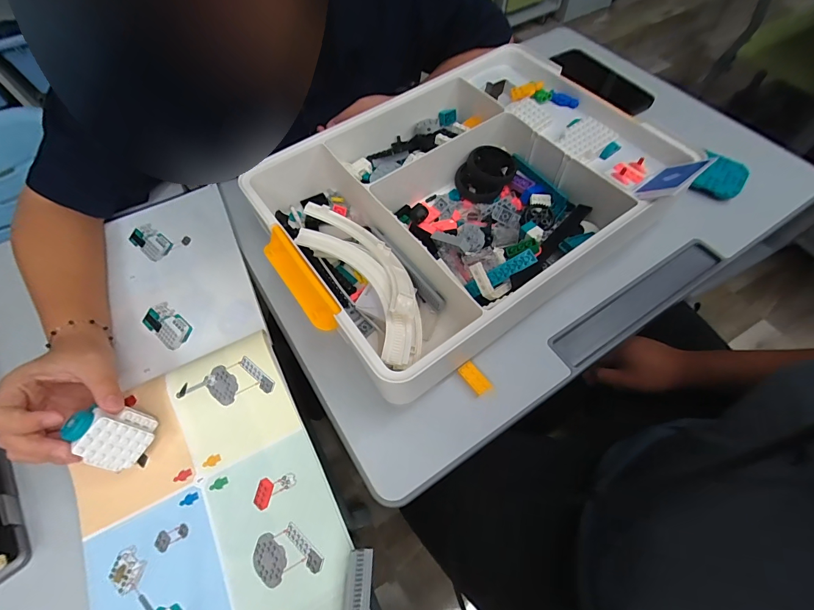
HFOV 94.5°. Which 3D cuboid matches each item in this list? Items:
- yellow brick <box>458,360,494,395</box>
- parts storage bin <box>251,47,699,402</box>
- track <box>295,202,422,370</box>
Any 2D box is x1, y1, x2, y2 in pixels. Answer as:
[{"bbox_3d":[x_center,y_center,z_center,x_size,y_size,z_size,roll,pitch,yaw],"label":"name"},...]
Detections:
[{"bbox_3d":[0.068,0.073,0.373,0.017,0.010,0.033,-37,67,-16],"label":"yellow brick"},{"bbox_3d":[0.064,-0.130,0.433,0.439,0.073,0.300,-35,66,-16],"label":"parts storage bin"},{"bbox_3d":[-0.041,-0.031,0.390,0.075,0.047,0.207,-33,66,-15],"label":"track"}]

